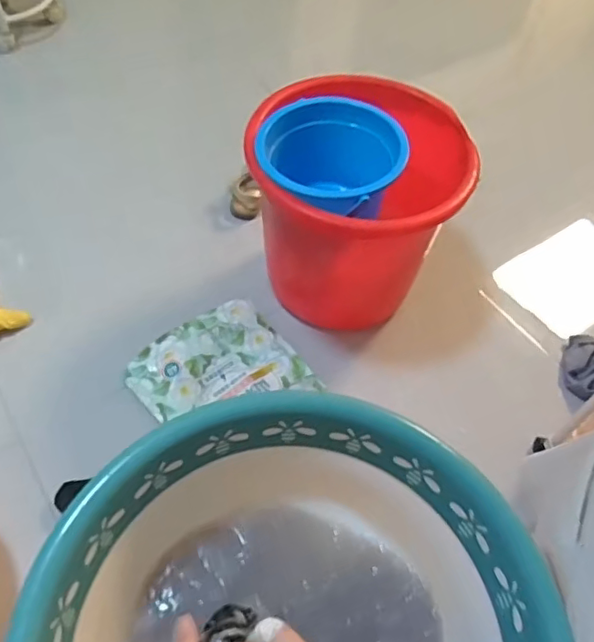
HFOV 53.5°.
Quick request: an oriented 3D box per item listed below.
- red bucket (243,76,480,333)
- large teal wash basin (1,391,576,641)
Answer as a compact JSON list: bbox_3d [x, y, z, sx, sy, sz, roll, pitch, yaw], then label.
[{"bbox_3d":[0.088,-0.150,0.936,0.302,0.323,0.253,-21,59,-19],"label":"red bucket"},{"bbox_3d":[-0.004,0.245,0.435,0.358,0.137,0.343,2,55,-3],"label":"large teal wash basin"}]

